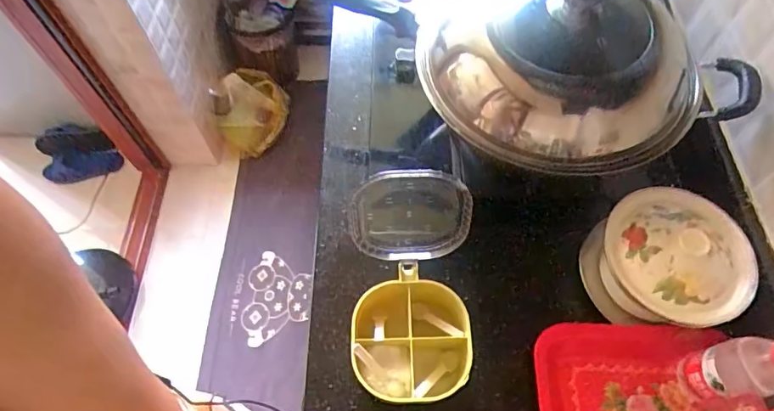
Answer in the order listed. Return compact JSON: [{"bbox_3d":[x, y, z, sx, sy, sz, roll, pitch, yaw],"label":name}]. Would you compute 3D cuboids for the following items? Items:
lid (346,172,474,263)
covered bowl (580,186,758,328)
[{"bbox_3d":[0.026,0.010,0.556,0.139,0.140,0.018,-2,43,2],"label":"lid"},{"bbox_3d":[0.370,0.076,0.631,0.163,0.131,0.172,0,62,0],"label":"covered bowl"}]

